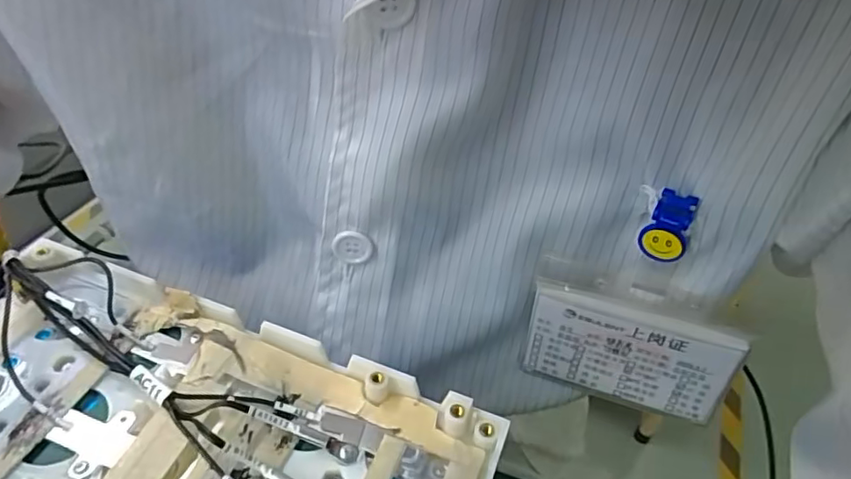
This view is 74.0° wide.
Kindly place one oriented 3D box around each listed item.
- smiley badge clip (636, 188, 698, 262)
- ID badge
[{"bbox_3d":[0.098,-0.005,0.228,0.018,0.029,0.008,27,47,22],"label":"smiley badge clip"},{"bbox_3d":[0.097,0.051,0.274,0.094,0.077,0.009,13,38,18],"label":"ID badge"}]

